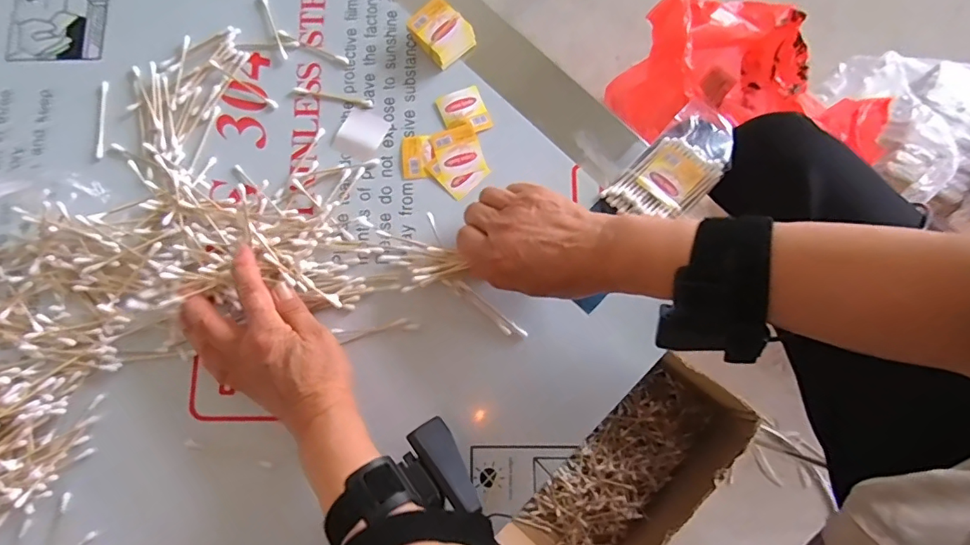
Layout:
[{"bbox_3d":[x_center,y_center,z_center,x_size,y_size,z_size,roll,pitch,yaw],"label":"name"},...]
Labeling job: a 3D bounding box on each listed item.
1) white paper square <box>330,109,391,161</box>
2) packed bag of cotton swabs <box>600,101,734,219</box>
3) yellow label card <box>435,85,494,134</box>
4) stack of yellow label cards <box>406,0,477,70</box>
[{"bbox_3d":[-0.109,-0.122,0.447,0.039,0.004,0.045,26,81,5],"label":"white paper square"},{"bbox_3d":[0.164,-0.089,0.432,0.061,0.014,0.120,43,83,8],"label":"packed bag of cotton swabs"},{"bbox_3d":[-0.018,-0.143,0.451,0.039,0.004,0.044,-24,80,-4],"label":"yellow label card"},{"bbox_3d":[-0.039,-0.212,0.454,0.042,0.023,0.051,-43,82,-7],"label":"stack of yellow label cards"}]

